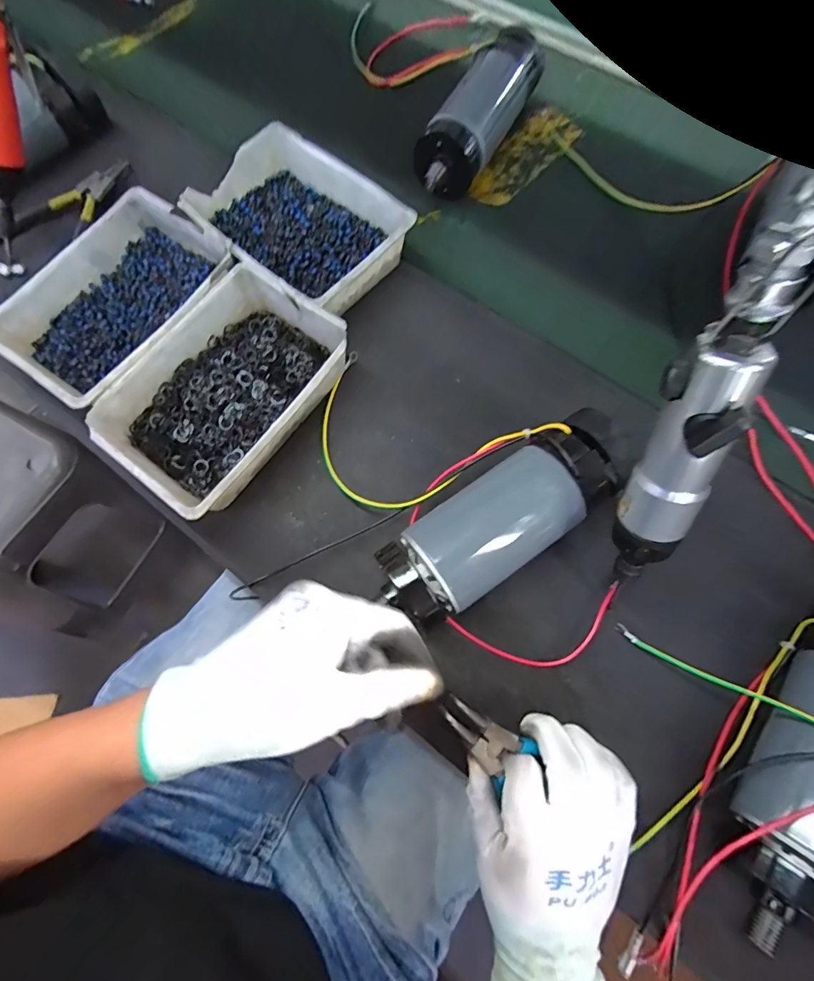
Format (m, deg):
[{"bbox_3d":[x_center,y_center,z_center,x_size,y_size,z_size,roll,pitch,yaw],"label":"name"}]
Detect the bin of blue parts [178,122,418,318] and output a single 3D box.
[{"bbox_3d":[-0.106,-0.266,0.458,0.203,0.052,0.152,43,77,13],"label":"bin of blue parts"}]

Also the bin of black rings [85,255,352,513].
[{"bbox_3d":[-0.157,-0.088,0.402,0.143,0.048,0.203,34,75,11],"label":"bin of black rings"}]

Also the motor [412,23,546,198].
[{"bbox_3d":[0.081,-0.415,0.516,0.064,0.064,0.229,25,74,9],"label":"motor"}]

